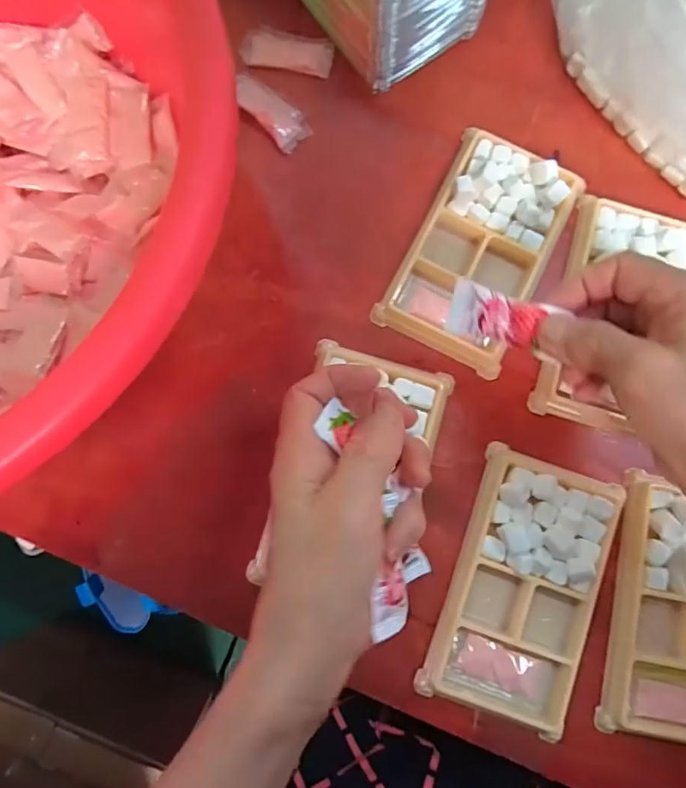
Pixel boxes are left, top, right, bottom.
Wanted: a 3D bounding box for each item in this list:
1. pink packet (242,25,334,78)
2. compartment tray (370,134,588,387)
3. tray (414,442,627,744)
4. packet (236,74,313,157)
[{"bbox_3d":[-0.034,-0.214,0.329,0.055,0.004,0.027,7,82,-1],"label":"pink packet"},{"bbox_3d":[0.082,-0.086,0.310,0.079,0.020,0.131,27,82,2],"label":"compartment tray"},{"bbox_3d":[0.098,0.104,0.283,0.073,0.018,0.137,19,82,1],"label":"tray"},{"bbox_3d":[-0.046,-0.174,0.322,0.054,0.011,0.023,44,83,4],"label":"packet"}]

